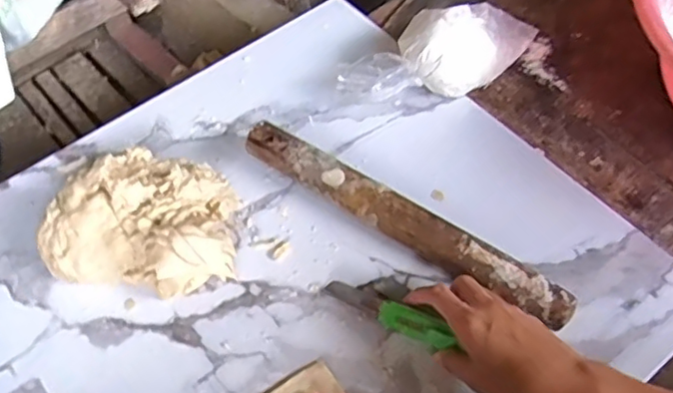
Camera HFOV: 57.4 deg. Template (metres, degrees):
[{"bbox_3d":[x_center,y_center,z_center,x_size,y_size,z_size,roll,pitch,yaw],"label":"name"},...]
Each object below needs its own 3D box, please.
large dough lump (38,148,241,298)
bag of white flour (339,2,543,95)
[{"bbox_3d":[-0.164,0.017,0.520,0.158,0.060,0.130,2,55,1],"label":"large dough lump"},{"bbox_3d":[0.115,-0.145,0.609,0.227,0.072,0.082,-25,59,-16],"label":"bag of white flour"}]

